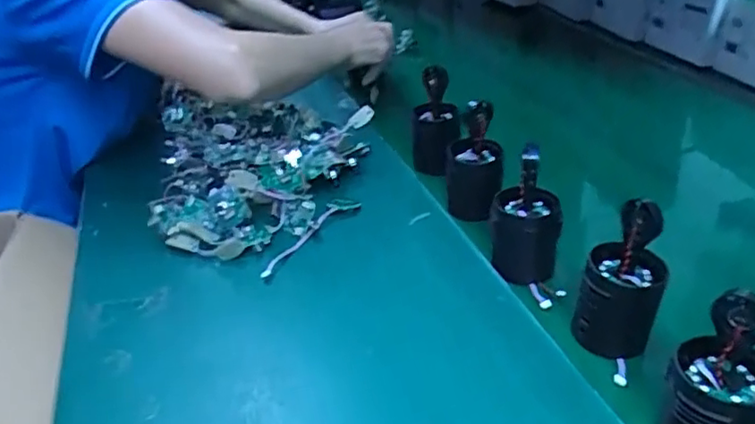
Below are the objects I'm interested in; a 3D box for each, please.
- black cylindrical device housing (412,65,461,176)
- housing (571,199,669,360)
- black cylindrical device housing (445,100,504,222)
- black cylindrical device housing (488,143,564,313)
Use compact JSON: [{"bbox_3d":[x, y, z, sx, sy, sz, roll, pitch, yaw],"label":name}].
[{"bbox_3d":[0.067,-0.101,0.702,0.053,0.114,0.046,3,32,7],"label":"black cylindrical device housing"},{"bbox_3d":[0.176,0.045,0.440,0.055,0.104,0.052,14,35,24],"label":"housing"},{"bbox_3d":[0.097,-0.054,0.610,0.051,0.111,0.050,5,33,12],"label":"black cylindrical device housing"},{"bbox_3d":[0.123,0.010,0.507,0.057,0.105,0.072,3,32,7],"label":"black cylindrical device housing"}]

